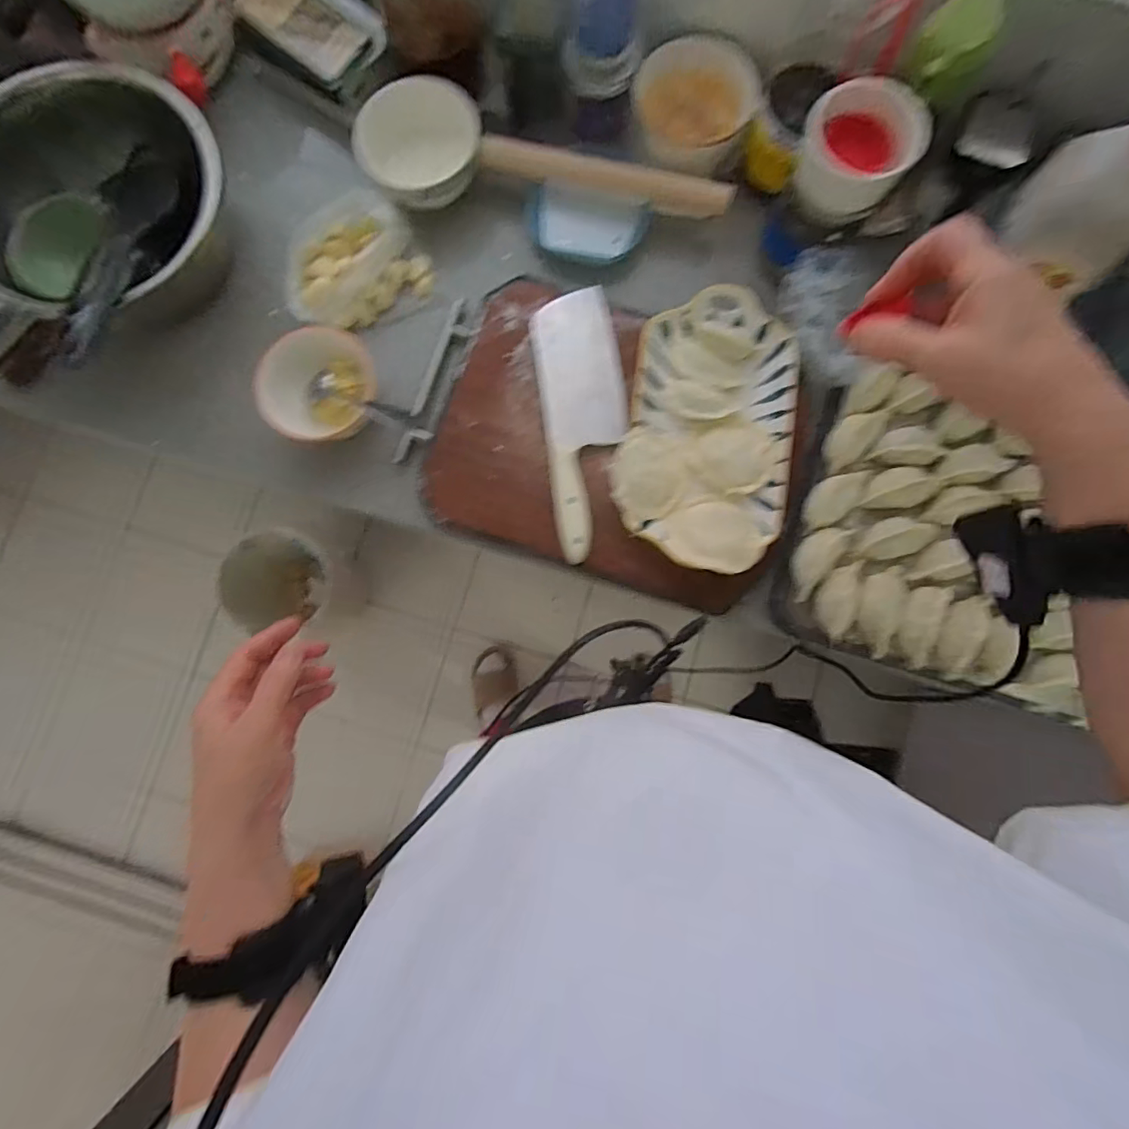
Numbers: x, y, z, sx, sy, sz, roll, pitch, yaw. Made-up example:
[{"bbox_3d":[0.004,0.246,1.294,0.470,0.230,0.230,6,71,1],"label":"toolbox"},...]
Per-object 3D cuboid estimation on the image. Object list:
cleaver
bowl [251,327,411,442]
[{"bbox_3d":[0.022,-0.154,0.566,0.087,0.030,0.291,-7,84,0],"label":"cleaver"},{"bbox_3d":[-0.254,-0.190,0.563,0.122,0.057,0.118,-26,85,-1],"label":"bowl"}]

